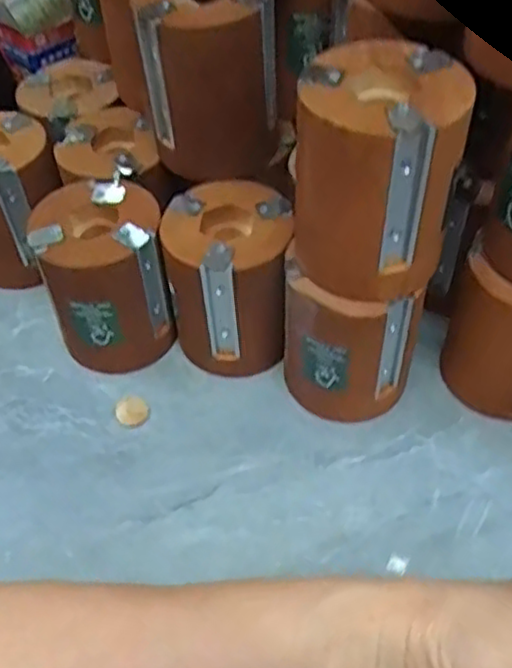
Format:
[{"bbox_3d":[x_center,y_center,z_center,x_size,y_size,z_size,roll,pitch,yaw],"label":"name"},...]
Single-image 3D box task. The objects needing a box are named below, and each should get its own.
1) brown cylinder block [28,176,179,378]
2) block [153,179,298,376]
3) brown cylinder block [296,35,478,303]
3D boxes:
[{"bbox_3d":[-0.094,-0.034,0.452,0.076,0.107,0.074,-17,52,-11],"label":"brown cylinder block"},{"bbox_3d":[-0.016,-0.033,0.445,0.077,0.101,0.076,2,51,5],"label":"block"},{"bbox_3d":[0.057,-0.077,0.343,0.076,0.097,0.078,11,52,11],"label":"brown cylinder block"}]

